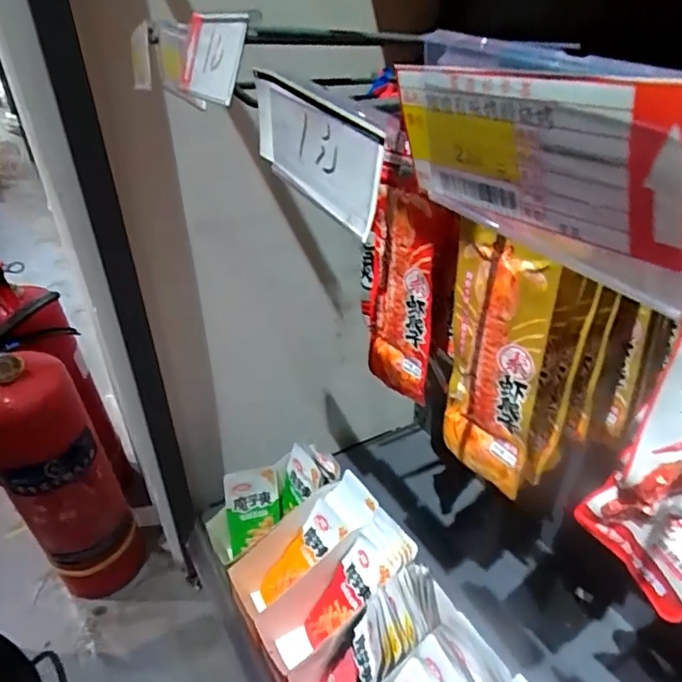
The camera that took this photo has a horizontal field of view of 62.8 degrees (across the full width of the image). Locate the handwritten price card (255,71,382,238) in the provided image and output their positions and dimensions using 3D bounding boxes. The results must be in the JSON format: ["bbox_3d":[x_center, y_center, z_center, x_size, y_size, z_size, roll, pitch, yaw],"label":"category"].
[{"bbox_3d":[-0.013,-0.079,0.228,0.009,0.043,0.099,-19,36,-22],"label":"handwritten price card"}]

